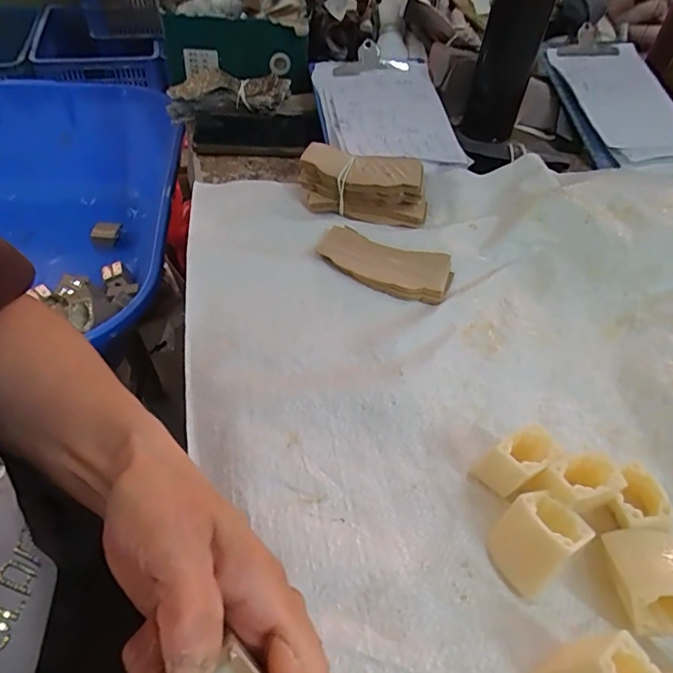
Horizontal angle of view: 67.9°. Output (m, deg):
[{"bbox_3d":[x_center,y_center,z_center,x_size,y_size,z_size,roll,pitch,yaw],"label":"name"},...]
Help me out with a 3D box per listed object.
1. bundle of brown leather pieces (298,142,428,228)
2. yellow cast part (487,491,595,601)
[{"bbox_3d":[0.026,-0.147,0.480,0.123,0.038,0.065,7,47,1],"label":"bundle of brown leather pieces"},{"bbox_3d":[0.104,0.106,0.264,0.039,0.038,0.036,-30,57,-29],"label":"yellow cast part"}]

